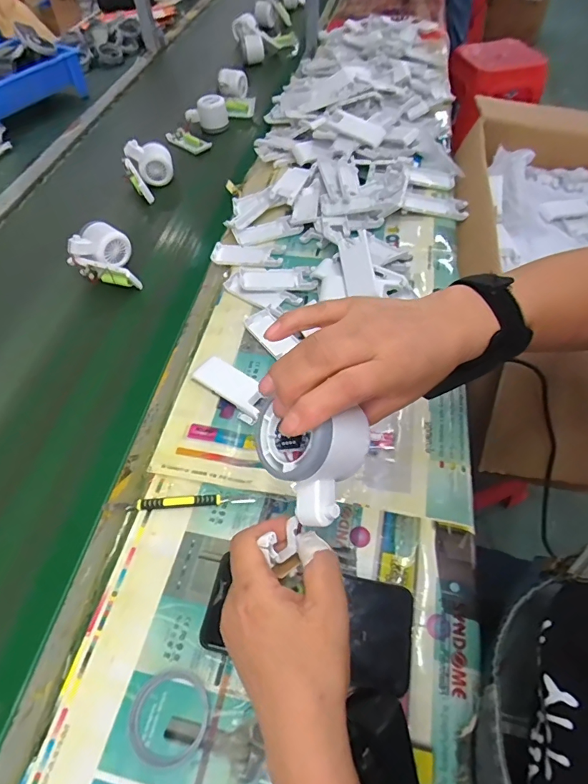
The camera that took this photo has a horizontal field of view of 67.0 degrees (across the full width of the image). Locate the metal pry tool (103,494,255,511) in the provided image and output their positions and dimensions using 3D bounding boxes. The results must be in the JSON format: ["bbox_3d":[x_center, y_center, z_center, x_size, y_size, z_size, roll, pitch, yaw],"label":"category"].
[{"bbox_3d":[-0.113,0.108,0.437,0.144,0.011,0.011,-5,54,0],"label":"metal pry tool"}]

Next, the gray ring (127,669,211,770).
[{"bbox_3d":[-0.096,0.248,0.341,0.061,0.004,0.060,-2,55,2],"label":"gray ring"}]

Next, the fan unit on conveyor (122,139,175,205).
[{"bbox_3d":[-0.251,-0.390,0.780,0.079,0.068,0.080,-18,56,-10],"label":"fan unit on conveyor"}]

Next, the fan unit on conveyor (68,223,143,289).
[{"bbox_3d":[-0.274,-0.187,0.645,0.083,0.068,0.098,-22,56,-12],"label":"fan unit on conveyor"}]

